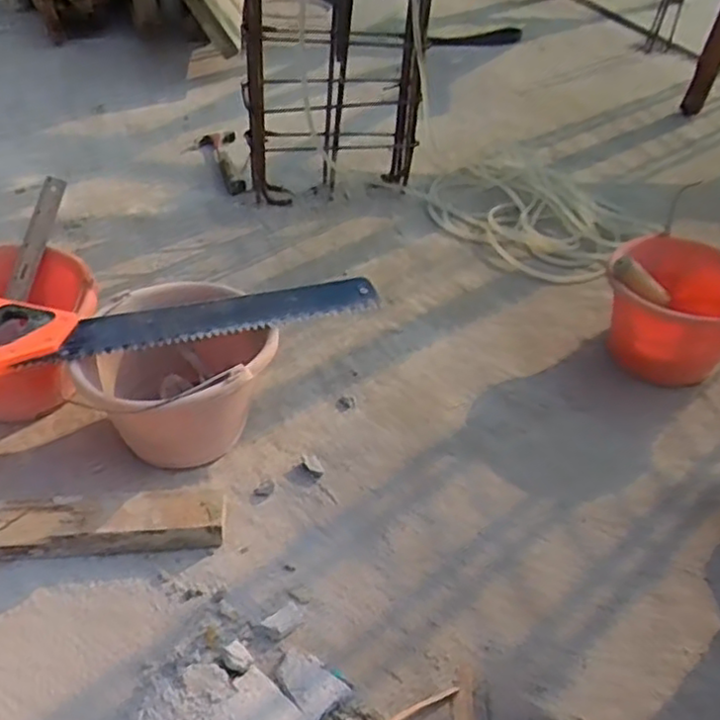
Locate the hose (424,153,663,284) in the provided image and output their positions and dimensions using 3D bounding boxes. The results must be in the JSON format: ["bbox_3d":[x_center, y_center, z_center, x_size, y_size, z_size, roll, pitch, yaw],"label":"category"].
[{"bbox_3d":[0.317,-0.300,1.356,0.278,0.082,0.440,-21,48,-25],"label":"hose"}]

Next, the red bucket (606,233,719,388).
[{"bbox_3d":[0.492,-0.085,1.048,0.213,0.221,0.247,25,46,21],"label":"red bucket"}]

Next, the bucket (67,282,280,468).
[{"bbox_3d":[-0.229,0.026,0.919,0.223,0.173,0.241,2,42,-2],"label":"bucket"}]

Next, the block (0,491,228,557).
[{"bbox_3d":[-0.295,0.196,0.818,0.263,0.042,0.072,-3,43,-8],"label":"block"}]

